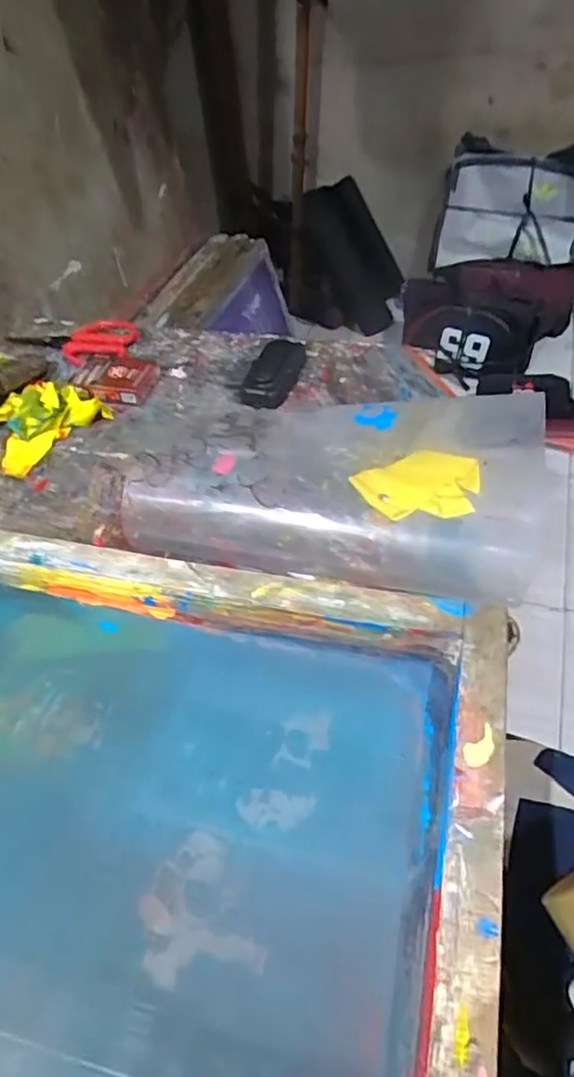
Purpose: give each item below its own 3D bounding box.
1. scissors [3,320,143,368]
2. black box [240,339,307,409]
[{"bbox_3d":[-0.277,-0.251,0.784,0.169,0.016,0.083,-1,48,4],"label":"scissors"},{"bbox_3d":[-0.011,-0.193,0.706,0.043,0.034,0.109,16,51,18],"label":"black box"}]

